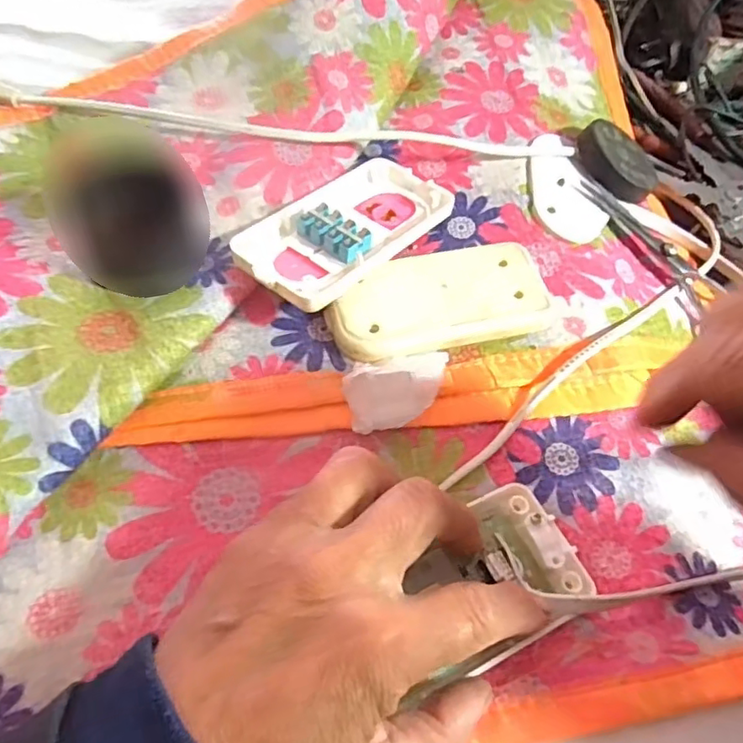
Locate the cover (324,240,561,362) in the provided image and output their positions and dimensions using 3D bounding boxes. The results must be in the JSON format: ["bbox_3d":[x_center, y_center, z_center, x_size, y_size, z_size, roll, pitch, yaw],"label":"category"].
[{"bbox_3d":[0.036,-0.035,0.315,0.115,0.022,0.055,-11,56,-9],"label":"cover"}]

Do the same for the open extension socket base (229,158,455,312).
[{"bbox_3d":[-0.015,-0.080,0.326,0.063,0.021,0.127,36,62,21],"label":"open extension socket base"}]

